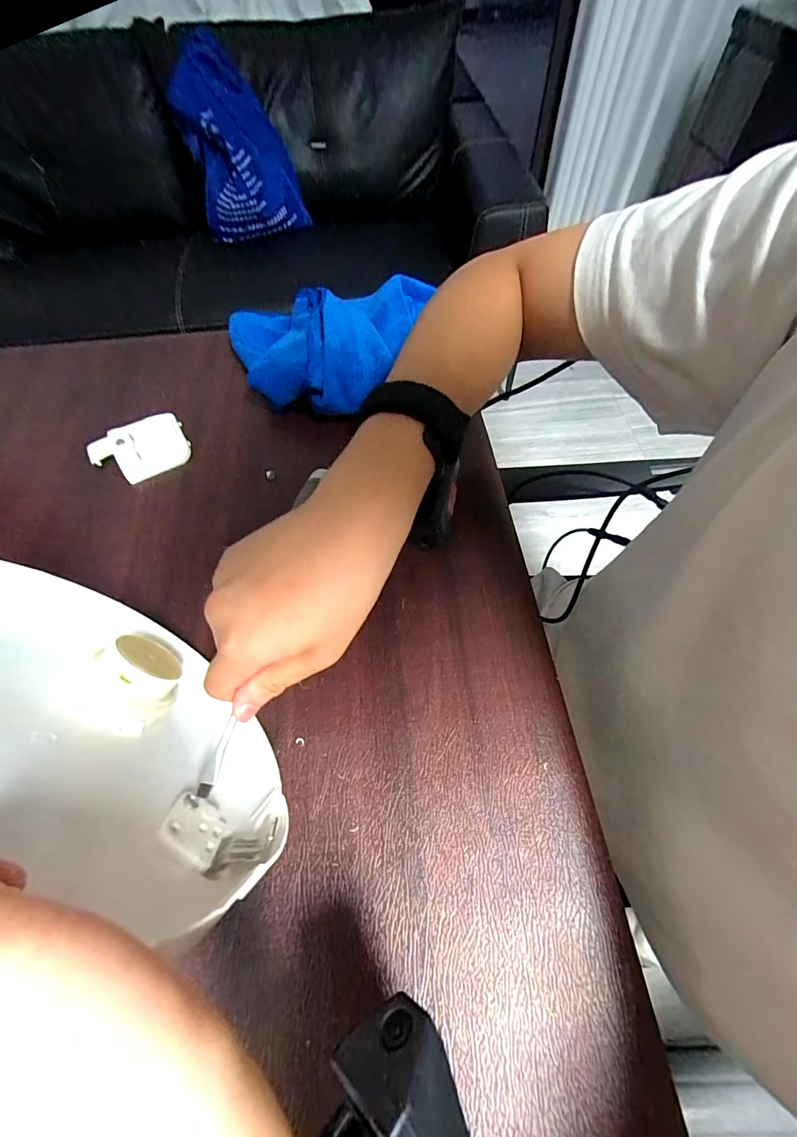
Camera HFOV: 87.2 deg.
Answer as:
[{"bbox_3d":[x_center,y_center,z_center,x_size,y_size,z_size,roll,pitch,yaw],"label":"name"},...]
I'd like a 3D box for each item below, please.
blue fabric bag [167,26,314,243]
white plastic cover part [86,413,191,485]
[{"bbox_3d":[-0.409,-1.089,1.078,0.258,0.305,0.318,-17,62,-8],"label":"blue fabric bag"},{"bbox_3d":[-0.238,-0.111,0.388,0.078,0.022,0.062,-31,65,-15],"label":"white plastic cover part"}]

